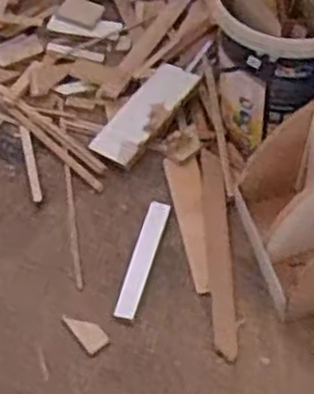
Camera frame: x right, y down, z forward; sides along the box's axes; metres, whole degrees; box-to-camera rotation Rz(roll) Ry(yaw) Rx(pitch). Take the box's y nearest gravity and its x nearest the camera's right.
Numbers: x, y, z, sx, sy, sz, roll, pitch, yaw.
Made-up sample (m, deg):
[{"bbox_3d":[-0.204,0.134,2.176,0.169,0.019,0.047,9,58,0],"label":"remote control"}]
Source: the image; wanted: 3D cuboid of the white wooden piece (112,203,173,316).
[{"bbox_3d":[-0.027,0.127,1.541,0.045,0.019,0.263,19,65,-2],"label":"white wooden piece"}]

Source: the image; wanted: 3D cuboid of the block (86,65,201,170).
[{"bbox_3d":[-0.020,-0.198,1.712,0.113,0.031,0.289,31,71,18],"label":"block"}]

